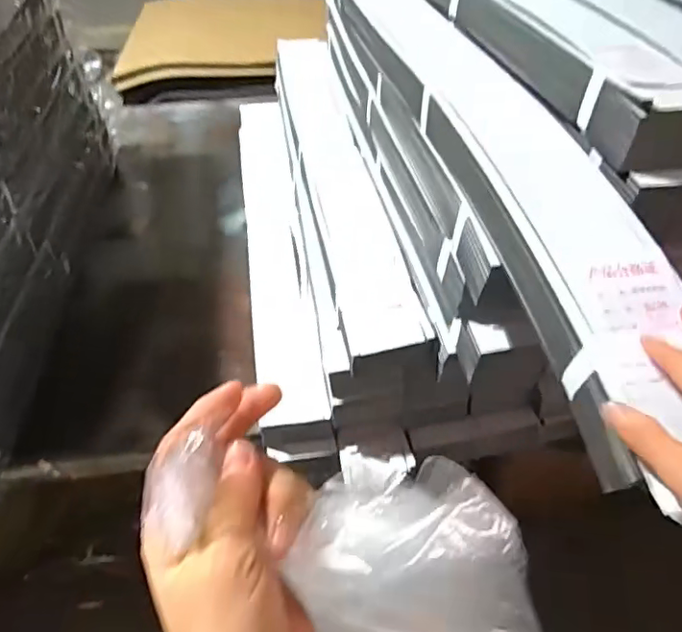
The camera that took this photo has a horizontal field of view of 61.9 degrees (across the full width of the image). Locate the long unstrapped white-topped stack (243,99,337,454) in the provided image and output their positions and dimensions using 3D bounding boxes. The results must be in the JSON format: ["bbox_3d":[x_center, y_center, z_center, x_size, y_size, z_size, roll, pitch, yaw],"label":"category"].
[{"bbox_3d":[-0.137,-0.174,1.147,0.106,0.057,1.003,-6,46,-6],"label":"long unstrapped white-topped stack"}]

